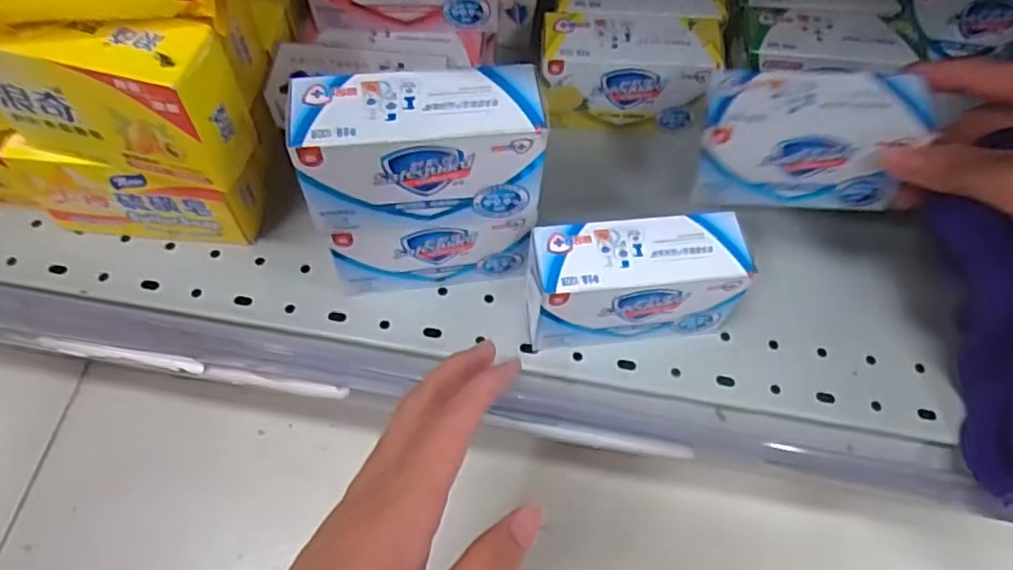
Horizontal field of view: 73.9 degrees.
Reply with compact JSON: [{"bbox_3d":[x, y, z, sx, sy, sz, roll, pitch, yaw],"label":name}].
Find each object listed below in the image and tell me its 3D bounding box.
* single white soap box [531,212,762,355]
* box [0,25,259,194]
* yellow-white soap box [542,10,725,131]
[{"bbox_3d":[0.059,0.001,0.327,0.100,0.063,0.041,-4,64,-4],"label":"single white soap box"},{"bbox_3d":[-0.167,-0.081,0.283,0.099,0.067,0.034,10,64,3],"label":"box"},{"bbox_3d":[0.068,-0.121,0.390,0.093,0.059,0.041,7,64,2],"label":"yellow-white soap box"}]

